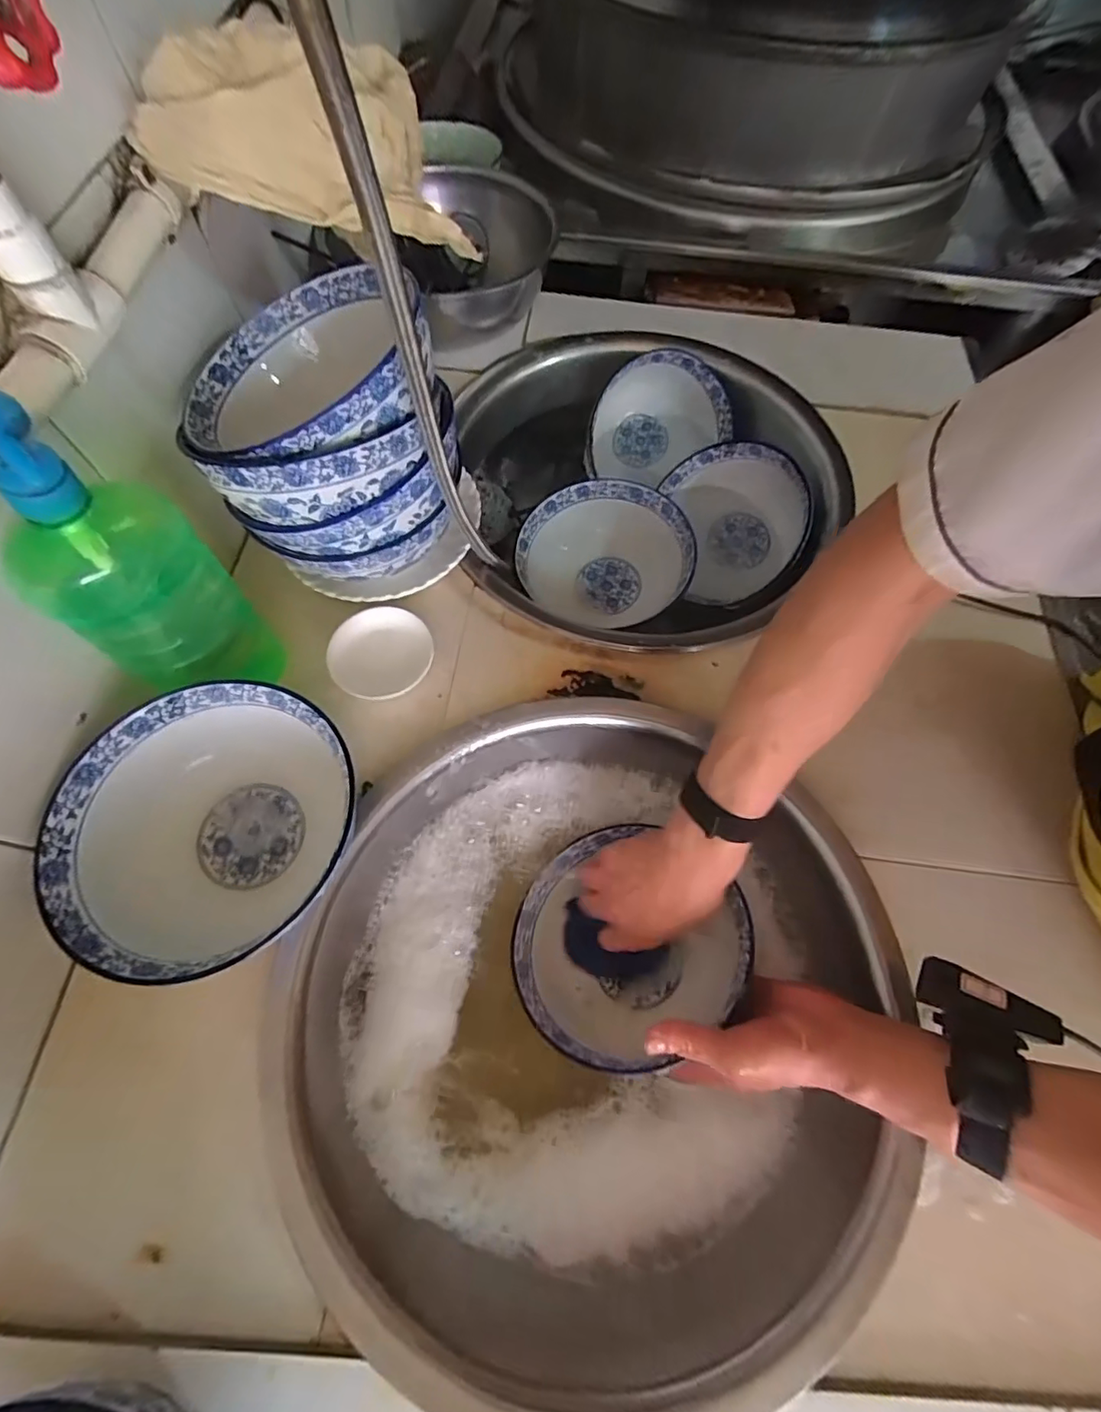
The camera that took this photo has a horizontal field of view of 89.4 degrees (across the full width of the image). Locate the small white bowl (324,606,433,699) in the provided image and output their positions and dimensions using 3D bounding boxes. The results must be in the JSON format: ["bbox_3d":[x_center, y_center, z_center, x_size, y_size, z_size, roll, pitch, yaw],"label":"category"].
[{"bbox_3d":[-0.153,-0.047,0.510,0.085,0.030,0.090,1,66,-1],"label":"small white bowl"}]

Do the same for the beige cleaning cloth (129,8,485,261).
[{"bbox_3d":[-0.180,-0.414,0.410,0.215,0.102,0.091,-9,67,-6],"label":"beige cleaning cloth"}]

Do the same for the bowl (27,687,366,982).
[{"bbox_3d":[-0.241,0.087,0.407,0.188,0.077,0.196,1,66,-1],"label":"bowl"}]

